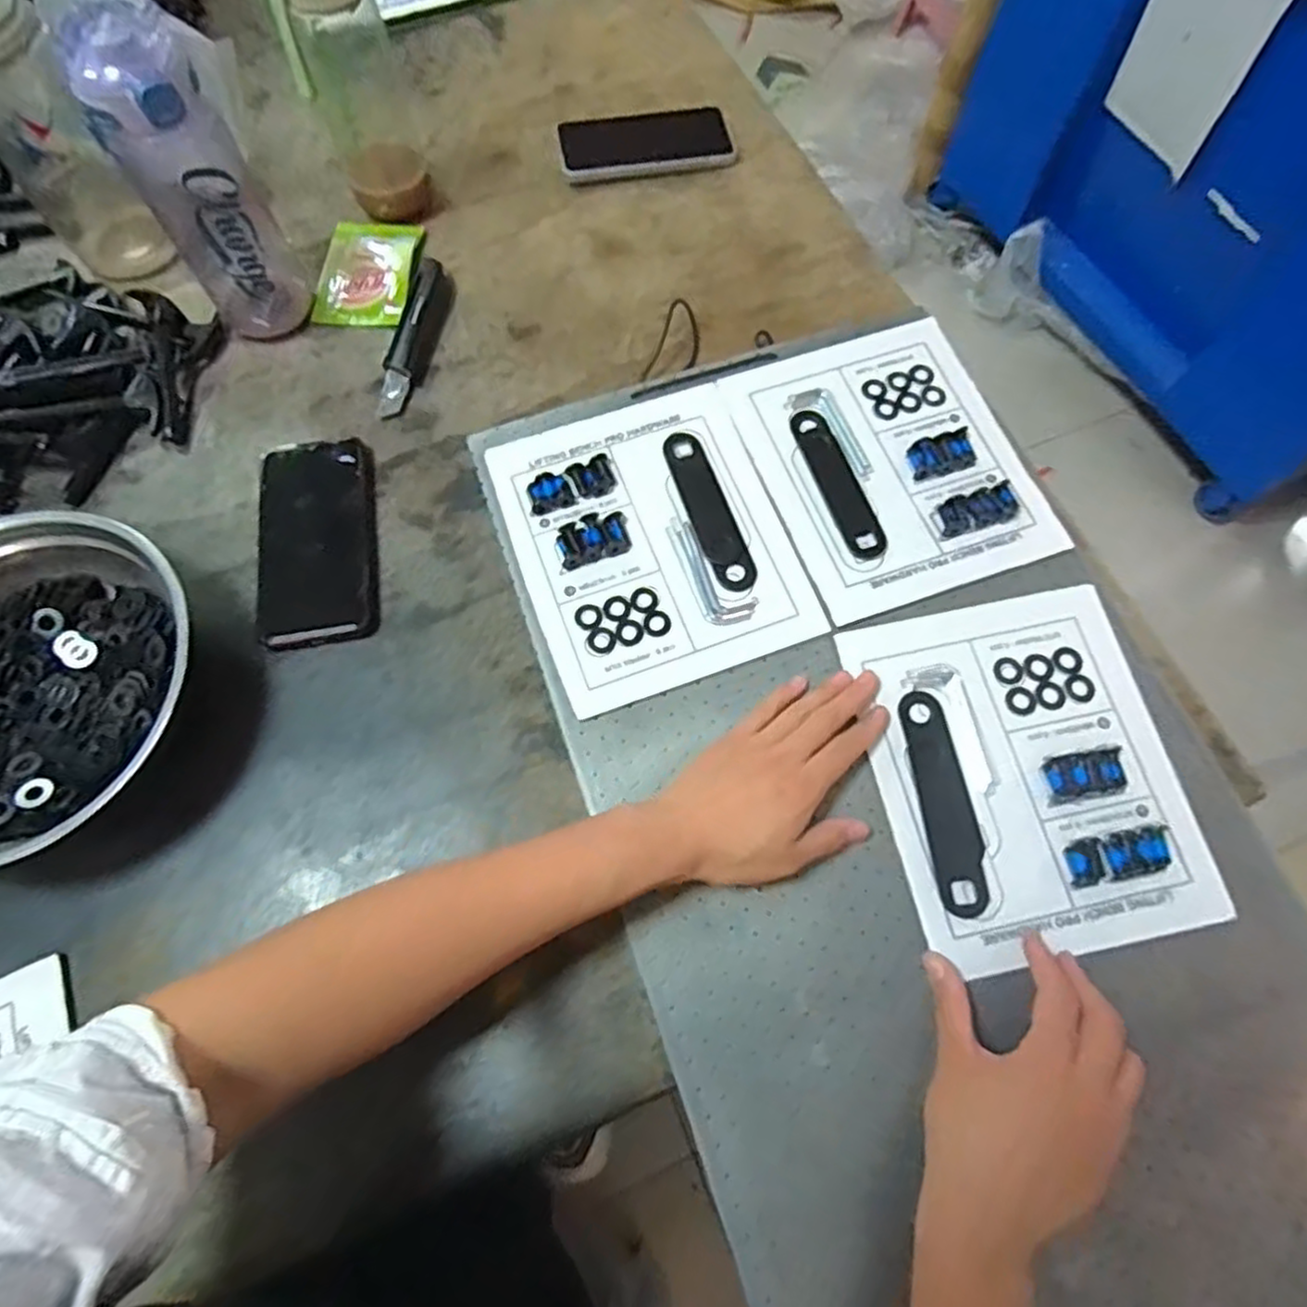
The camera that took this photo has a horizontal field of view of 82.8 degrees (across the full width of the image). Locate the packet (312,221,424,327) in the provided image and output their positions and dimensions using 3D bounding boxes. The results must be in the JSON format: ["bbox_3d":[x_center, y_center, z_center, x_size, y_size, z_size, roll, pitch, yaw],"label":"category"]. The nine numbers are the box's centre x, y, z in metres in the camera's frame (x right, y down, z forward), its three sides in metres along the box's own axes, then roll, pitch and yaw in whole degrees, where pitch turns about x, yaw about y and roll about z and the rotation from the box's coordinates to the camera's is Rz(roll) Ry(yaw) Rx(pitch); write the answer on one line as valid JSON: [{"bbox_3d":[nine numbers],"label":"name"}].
[{"bbox_3d":[-0.246,-0.342,0.644,0.080,0.032,0.122,2,67,0],"label":"packet"}]

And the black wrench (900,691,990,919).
[{"bbox_3d":[0.182,0.092,0.469,0.031,0.007,0.137,-7,68,-4],"label":"black wrench"}]

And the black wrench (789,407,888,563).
[{"bbox_3d":[0.136,-0.128,0.552,0.024,0.005,0.132,-17,69,-8],"label":"black wrench"}]

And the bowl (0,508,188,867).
[{"bbox_3d":[-0.391,0.019,0.467,0.219,0.062,0.205,0,67,-1],"label":"bowl"}]

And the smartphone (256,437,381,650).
[{"bbox_3d":[-0.244,-0.082,0.536,0.084,0.014,0.159,-8,72,1],"label":"smartphone"}]

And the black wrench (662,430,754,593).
[{"bbox_3d":[0.039,-0.104,0.540,0.028,0.008,0.133,-17,69,-8],"label":"black wrench"}]

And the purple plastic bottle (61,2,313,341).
[{"bbox_3d":[-0.325,-0.333,0.534,0.076,0.200,0.085,-31,71,-13],"label":"purple plastic bottle"}]

